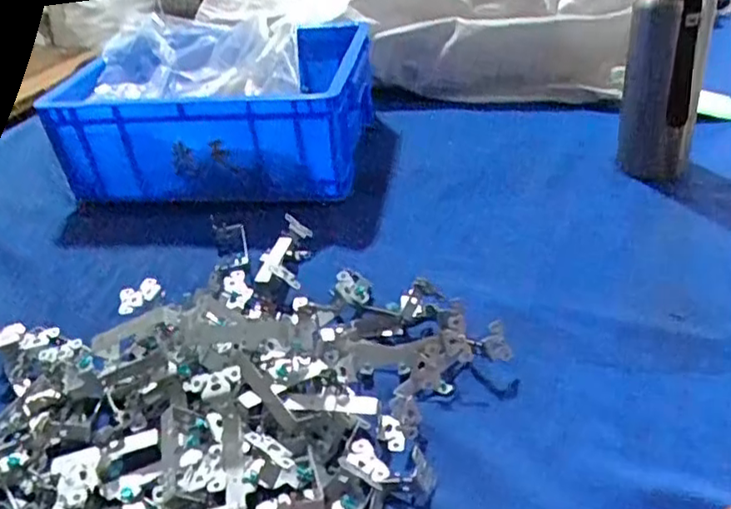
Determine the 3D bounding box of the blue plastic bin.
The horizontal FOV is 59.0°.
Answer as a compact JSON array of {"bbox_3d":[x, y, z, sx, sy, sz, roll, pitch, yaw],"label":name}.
[{"bbox_3d":[-0.166,-0.176,0.772,0.330,0.128,0.226,0,38,8],"label":"blue plastic bin"}]

